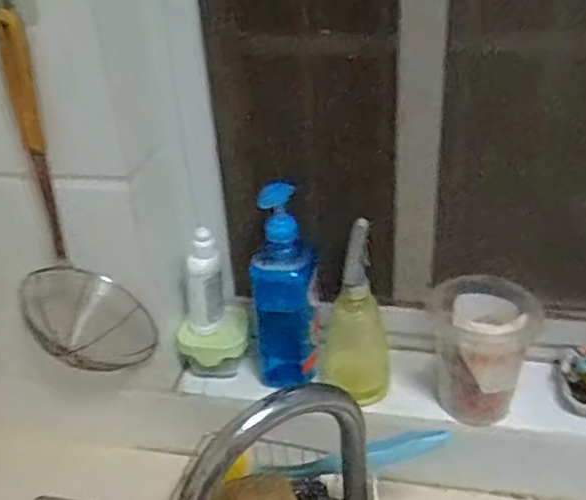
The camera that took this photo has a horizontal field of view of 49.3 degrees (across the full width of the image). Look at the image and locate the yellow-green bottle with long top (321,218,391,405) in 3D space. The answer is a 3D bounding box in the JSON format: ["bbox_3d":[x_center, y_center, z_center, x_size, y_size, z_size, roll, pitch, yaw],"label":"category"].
[{"bbox_3d":[0.074,0.080,0.752,0.082,0.221,0.063,-1,31,4],"label":"yellow-green bottle with long top"}]

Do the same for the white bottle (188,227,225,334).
[{"bbox_3d":[-0.111,0.033,0.797,0.047,0.143,0.039,-9,31,-9],"label":"white bottle"}]

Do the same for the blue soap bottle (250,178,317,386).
[{"bbox_3d":[-0.011,0.048,0.773,0.074,0.246,0.060,-4,31,0],"label":"blue soap bottle"}]

